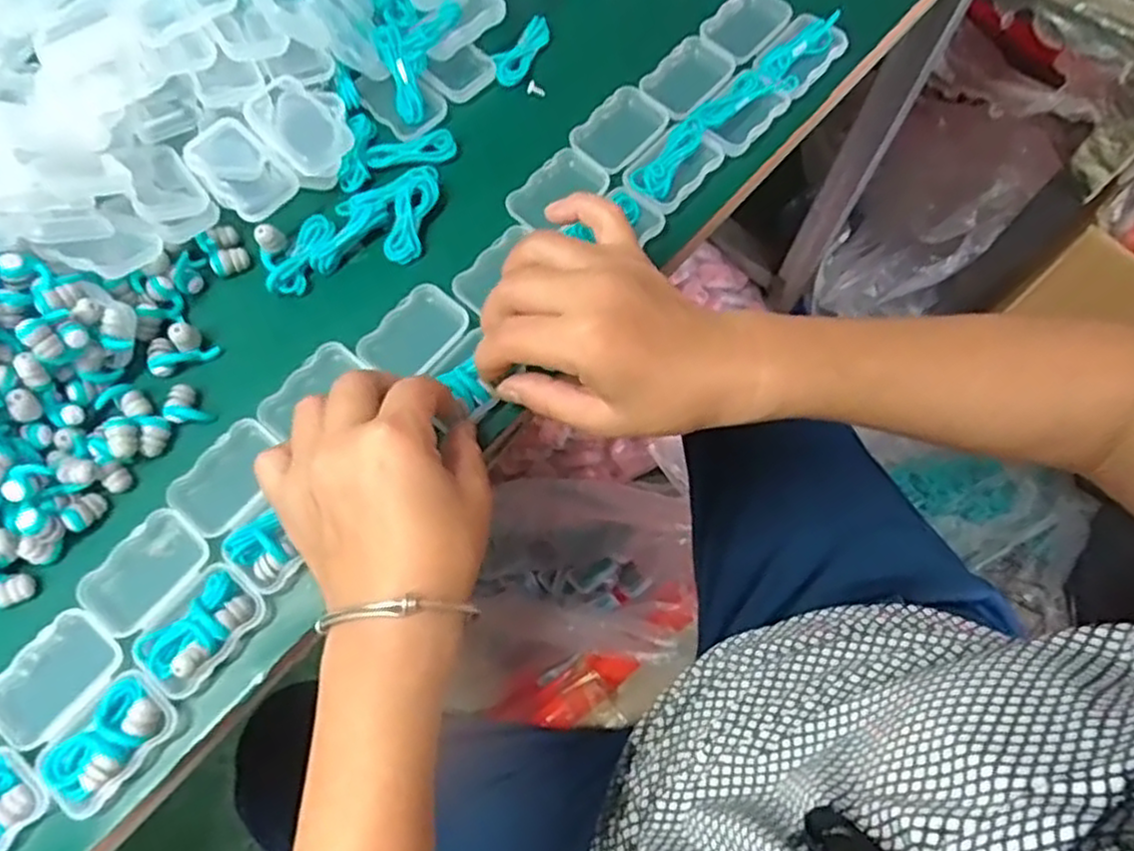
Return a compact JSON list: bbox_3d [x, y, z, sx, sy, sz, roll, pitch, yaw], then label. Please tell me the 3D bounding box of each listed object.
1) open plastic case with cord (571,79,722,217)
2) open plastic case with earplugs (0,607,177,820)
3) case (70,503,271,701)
[{"bbox_3d":[0.046,-0.161,0.422,0.076,0.011,0.058,42,76,13],"label":"open plastic case with cord"},{"bbox_3d":[-0.214,0.123,0.323,0.076,0.014,0.054,39,76,12],"label":"open plastic case with earplugs"},{"bbox_3d":[-0.181,0.079,0.337,0.075,0.015,0.054,38,75,12],"label":"case"}]

